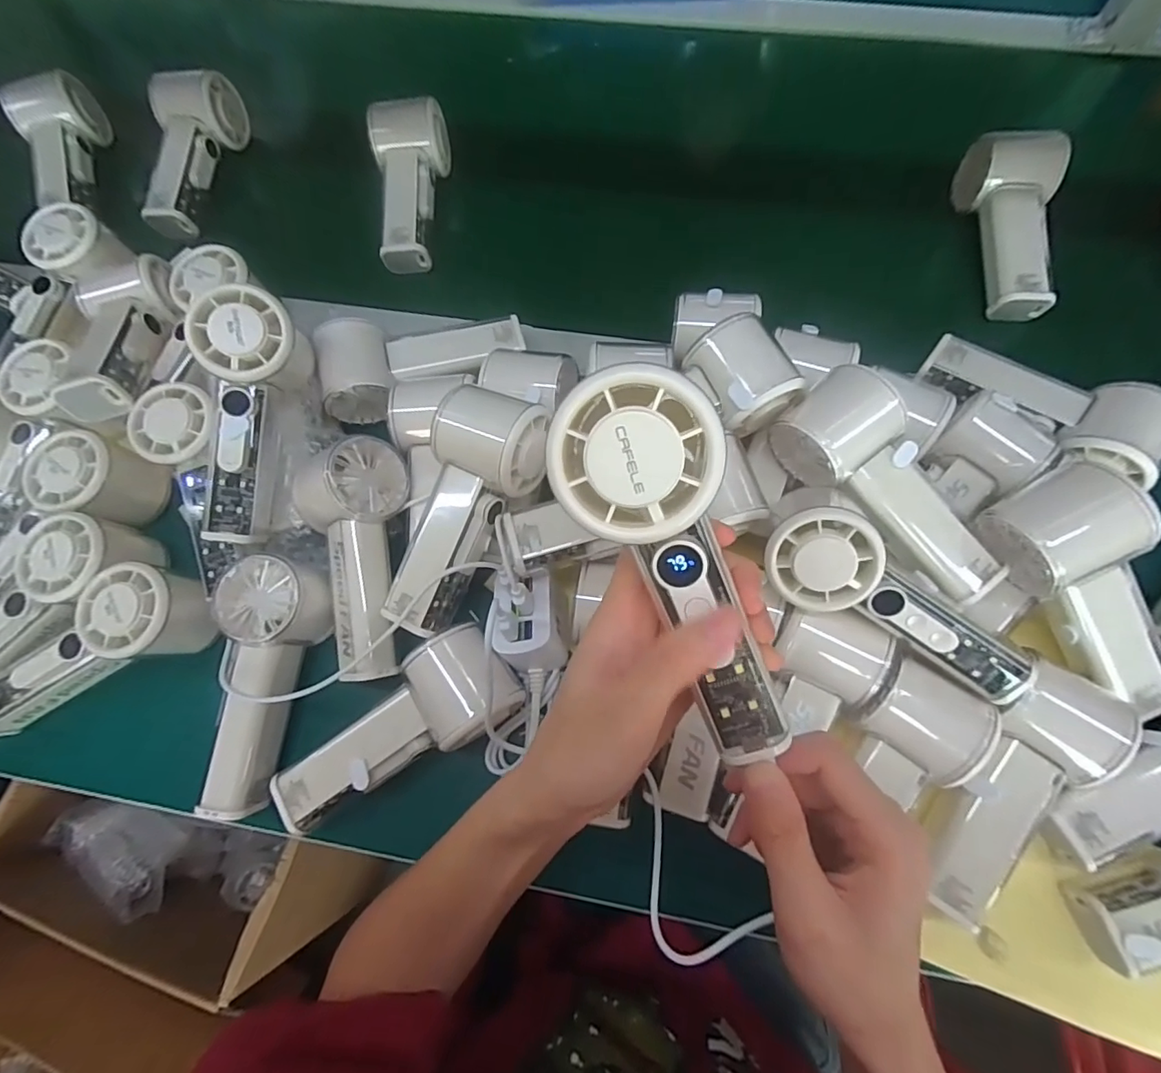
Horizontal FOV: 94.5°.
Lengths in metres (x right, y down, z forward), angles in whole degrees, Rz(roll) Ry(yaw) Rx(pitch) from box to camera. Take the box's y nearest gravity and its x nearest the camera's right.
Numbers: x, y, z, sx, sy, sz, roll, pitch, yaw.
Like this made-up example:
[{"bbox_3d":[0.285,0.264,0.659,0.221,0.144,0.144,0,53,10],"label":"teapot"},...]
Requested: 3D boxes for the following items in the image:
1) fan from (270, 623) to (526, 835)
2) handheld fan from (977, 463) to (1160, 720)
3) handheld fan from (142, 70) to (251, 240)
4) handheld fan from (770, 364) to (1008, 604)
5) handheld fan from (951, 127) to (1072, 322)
[{"bbox_3d":[-0.108,0.119,0.314,0.150,0.046,0.061,-38,75,-10],"label":"fan"},{"bbox_3d":[0.293,0.039,0.305,0.059,0.061,0.153,-34,98,-9],"label":"handheld fan"},{"bbox_3d":[-0.353,-0.346,0.483,0.058,0.050,0.149,4,72,3],"label":"handheld fan"},{"bbox_3d":[0.187,-0.030,0.323,0.060,0.055,0.148,-41,88,-11],"label":"handheld fan"},{"bbox_3d":[0.349,-0.249,0.422,0.059,0.049,0.148,0,72,2],"label":"handheld fan"}]

